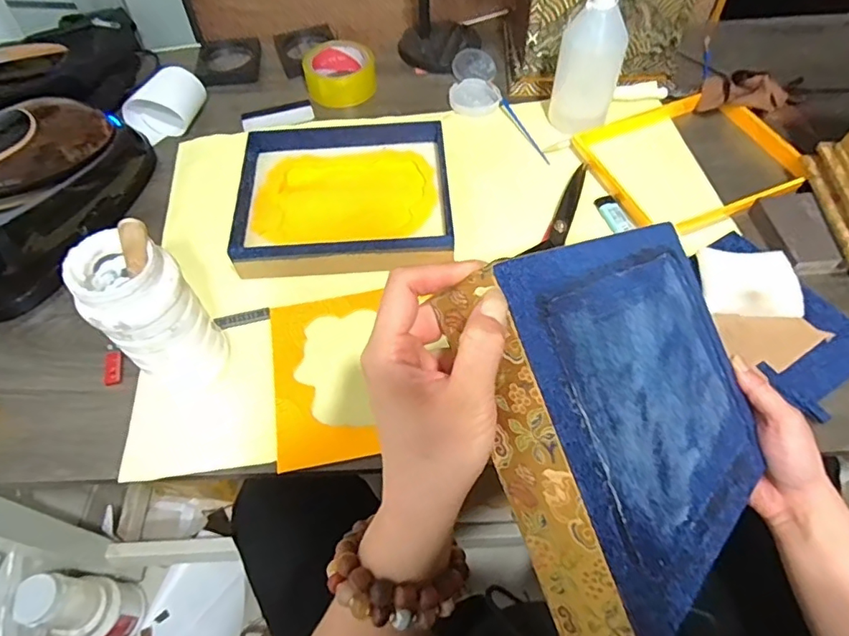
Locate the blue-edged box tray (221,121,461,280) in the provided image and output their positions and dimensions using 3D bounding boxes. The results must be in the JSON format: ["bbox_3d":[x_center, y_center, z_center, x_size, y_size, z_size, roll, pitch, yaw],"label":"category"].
[{"bbox_3d":[-0.095,-0.152,0.655,0.247,0.036,0.229,-4,57,0],"label":"blue-edged box tray"}]

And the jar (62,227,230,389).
[{"bbox_3d":[-0.238,0.004,0.483,0.077,0.173,0.074,-1,57,1],"label":"jar"}]

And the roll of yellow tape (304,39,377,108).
[{"bbox_3d":[-0.121,-0.357,0.788,0.098,0.055,0.098,-1,57,1],"label":"roll of yellow tape"}]

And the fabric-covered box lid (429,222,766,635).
[{"bbox_3d":[0.137,0.050,0.357,0.240,0.042,0.201,-18,85,-44],"label":"fabric-covered box lid"}]

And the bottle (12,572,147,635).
[{"bbox_3d":[-0.602,0.522,0.973,0.092,0.264,0.110,-1,57,1],"label":"bottle"}]

